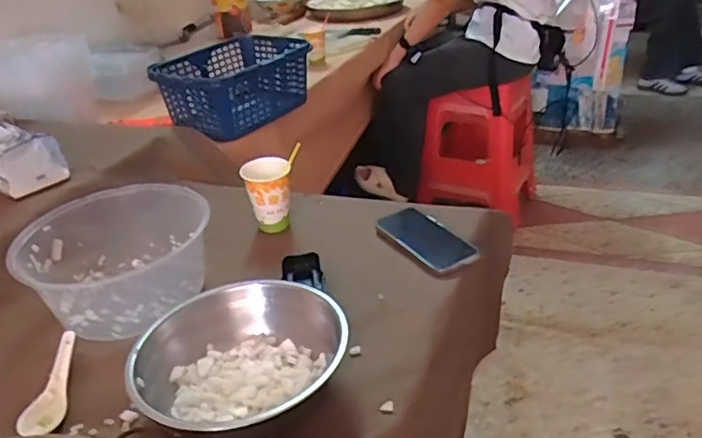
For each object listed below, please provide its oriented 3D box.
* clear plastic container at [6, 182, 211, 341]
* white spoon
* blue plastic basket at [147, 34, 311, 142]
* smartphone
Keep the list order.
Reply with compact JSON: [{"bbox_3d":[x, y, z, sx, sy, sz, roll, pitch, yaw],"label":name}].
[{"bbox_3d":[-0.296,0.052,0.749,0.203,0.108,0.199,-6,30,1],"label":"clear plastic container"},{"bbox_3d":[-0.312,0.173,0.615,0.039,0.014,0.113,-3,48,5],"label":"white spoon"},{"bbox_3d":[-0.258,-0.296,1.302,0.238,0.133,0.312,12,35,29],"label":"blue plastic basket"},{"bbox_3d":[0.108,0.026,0.802,0.084,0.013,0.149,-20,37,-28],"label":"smartphone"}]

